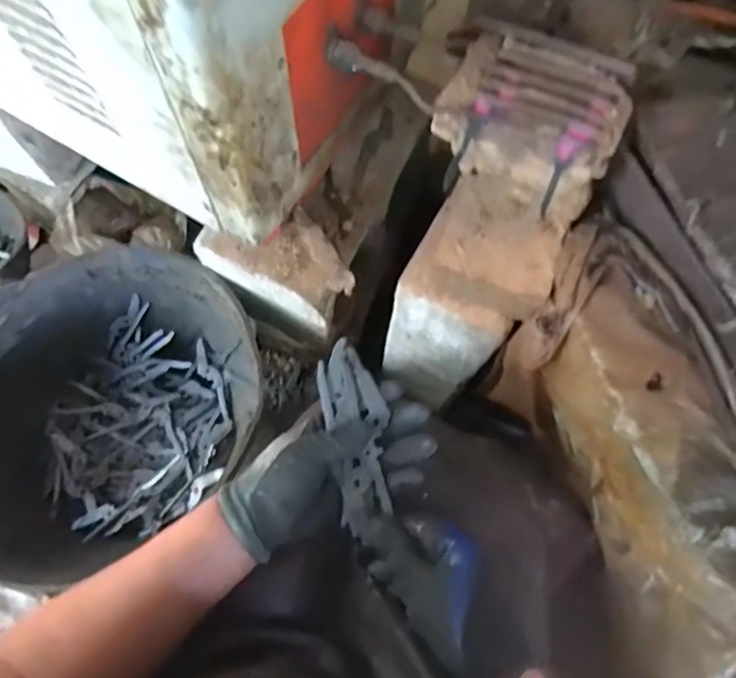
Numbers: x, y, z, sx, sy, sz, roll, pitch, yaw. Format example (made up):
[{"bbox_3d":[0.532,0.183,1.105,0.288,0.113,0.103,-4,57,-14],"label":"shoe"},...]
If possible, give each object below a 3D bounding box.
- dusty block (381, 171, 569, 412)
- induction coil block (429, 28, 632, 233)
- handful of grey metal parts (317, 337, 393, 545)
[{"bbox_3d":[0.108,-0.041,0.635,0.128,0.270,0.128,23,70,7],"label":"dusty block"},{"bbox_3d":[0.156,-0.210,0.529,0.168,0.059,0.167,27,71,8],"label":"induction coil block"},{"bbox_3d":[-0.010,0.073,0.460,0.049,0.013,0.145,-12,75,-6],"label":"handful of grey metal parts"}]

